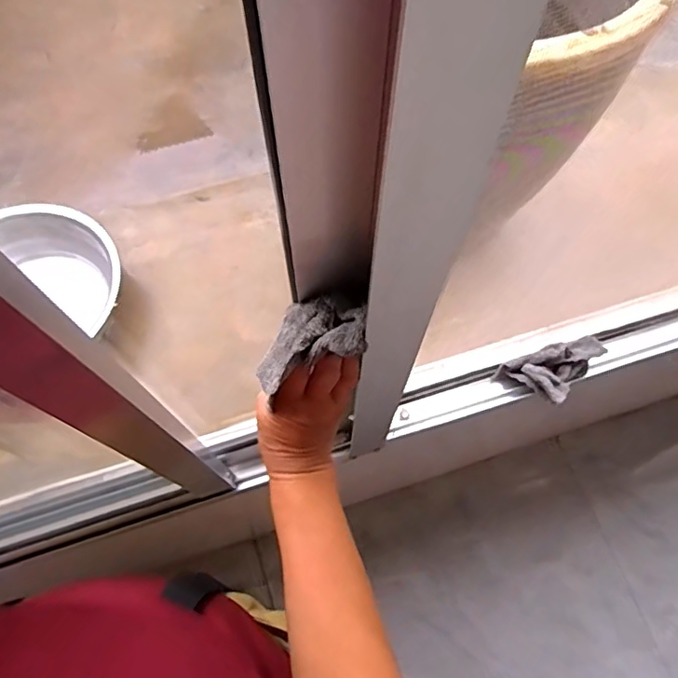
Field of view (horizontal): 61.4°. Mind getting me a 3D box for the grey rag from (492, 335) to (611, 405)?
[{"bbox_3d":[0.312,0.052,0.830,0.146,0.050,0.077,-14,68,-6],"label":"grey rag"}]

